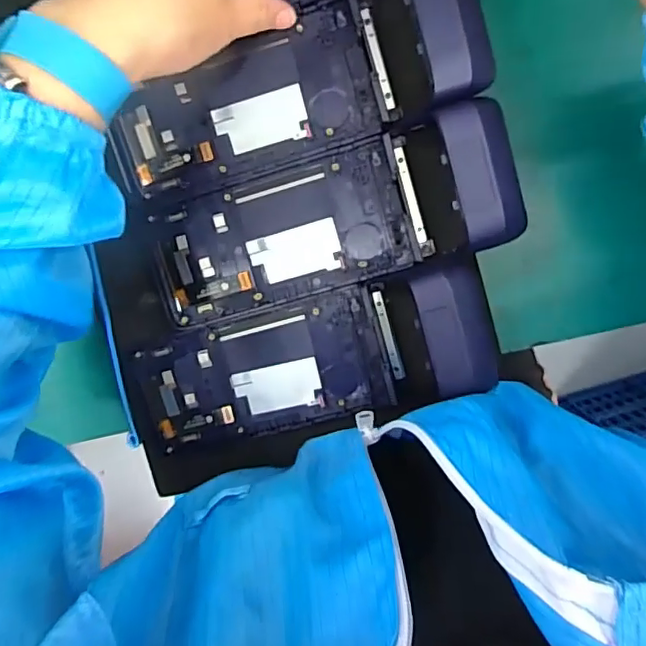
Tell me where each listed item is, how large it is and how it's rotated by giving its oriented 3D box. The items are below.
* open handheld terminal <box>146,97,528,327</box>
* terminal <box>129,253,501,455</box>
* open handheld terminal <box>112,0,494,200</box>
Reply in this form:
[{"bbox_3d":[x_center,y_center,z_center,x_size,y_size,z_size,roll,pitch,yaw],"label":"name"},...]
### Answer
[{"bbox_3d":[-0.002,-0.058,0.329,0.221,0.049,0.080,-15,98,6],"label":"open handheld terminal"},{"bbox_3d":[-0.013,0.032,0.346,0.223,0.054,0.089,-14,98,6],"label":"terminal"},{"bbox_3d":[-0.019,-0.133,0.316,0.222,0.045,0.084,-15,98,6],"label":"open handheld terminal"}]

